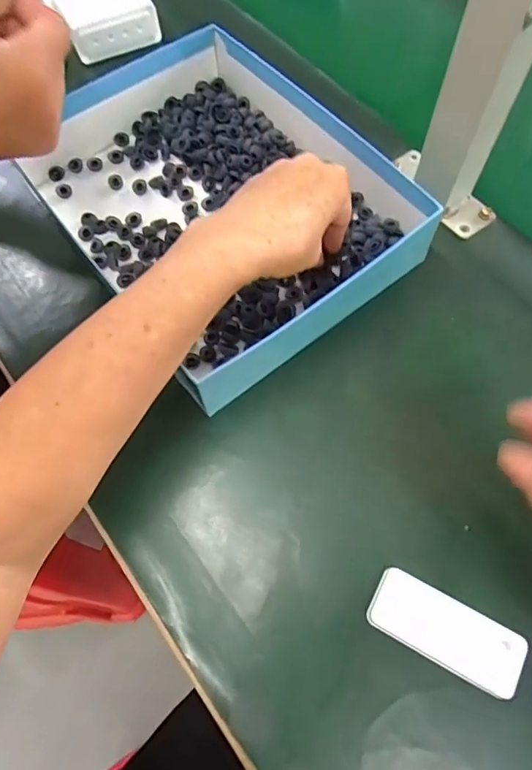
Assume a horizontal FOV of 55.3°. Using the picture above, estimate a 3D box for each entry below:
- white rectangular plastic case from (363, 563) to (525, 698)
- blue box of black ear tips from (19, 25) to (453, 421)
[{"bbox_3d":[0.107,0.145,0.301,0.089,0.007,0.037,26,70,13],"label":"white rectangular plastic case"},{"bbox_3d":[-0.037,-0.162,0.416,0.236,0.055,0.306,-35,70,-12],"label":"blue box of black ear tips"}]

